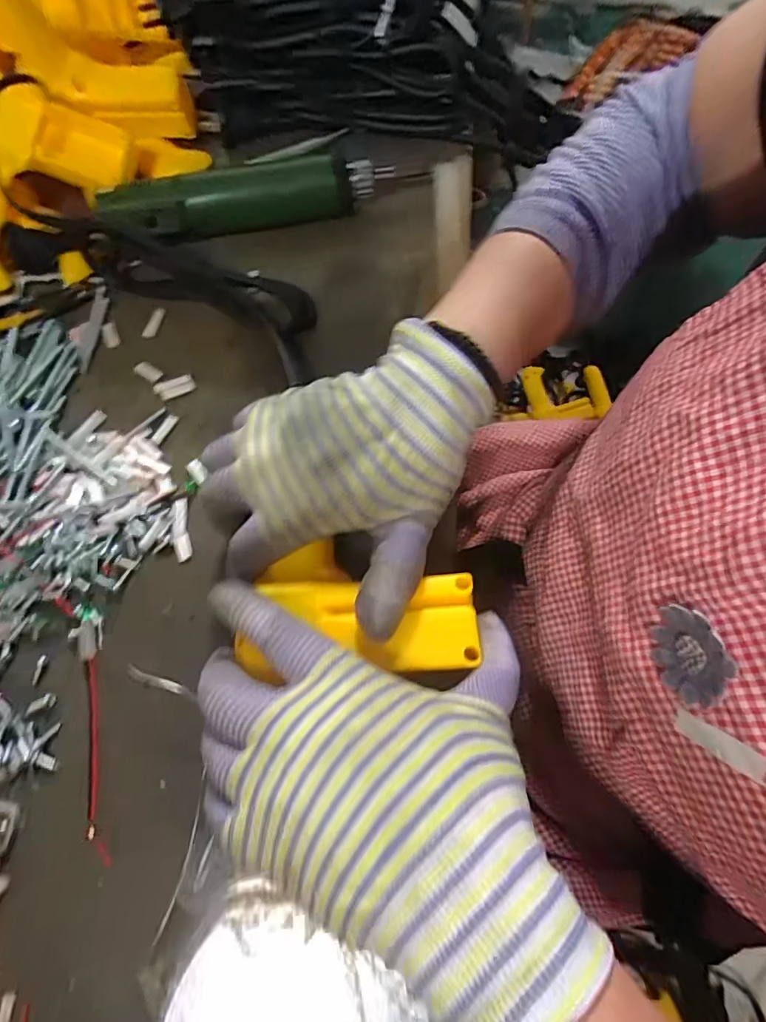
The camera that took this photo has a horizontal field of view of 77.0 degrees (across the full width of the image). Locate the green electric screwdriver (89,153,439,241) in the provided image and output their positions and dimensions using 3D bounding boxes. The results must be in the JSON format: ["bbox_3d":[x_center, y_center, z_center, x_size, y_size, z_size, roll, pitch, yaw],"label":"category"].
[{"bbox_3d":[-0.082,-0.241,0.366,0.241,0.031,0.036,-18,71,-9],"label":"green electric screwdriver"}]

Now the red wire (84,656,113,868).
[{"bbox_3d":[-0.150,0.127,0.249,0.010,0.008,0.097,-14,71,-8],"label":"red wire"}]

